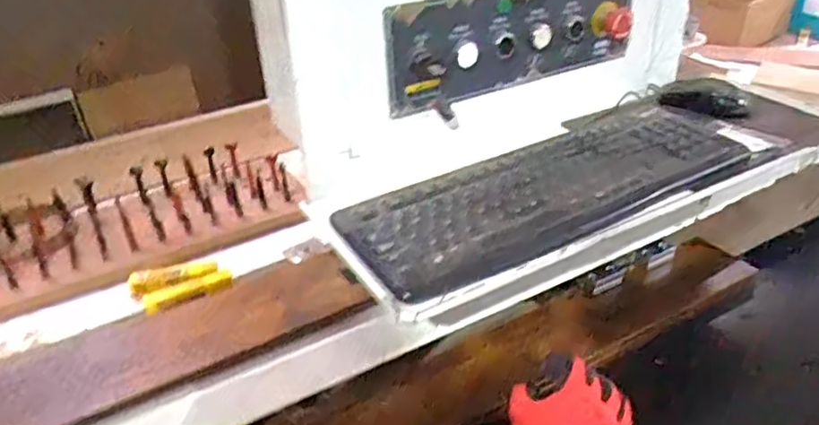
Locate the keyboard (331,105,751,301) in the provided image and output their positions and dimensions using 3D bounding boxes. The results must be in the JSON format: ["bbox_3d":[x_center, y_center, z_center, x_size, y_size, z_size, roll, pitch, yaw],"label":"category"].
[{"bbox_3d":[0.155,-0.032,0.657,0.445,0.021,0.149,-19,35,-24],"label":"keyboard"}]

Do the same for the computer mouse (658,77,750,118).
[{"bbox_3d":[0.375,-0.150,0.819,0.111,0.031,0.071,1,32,7],"label":"computer mouse"}]

